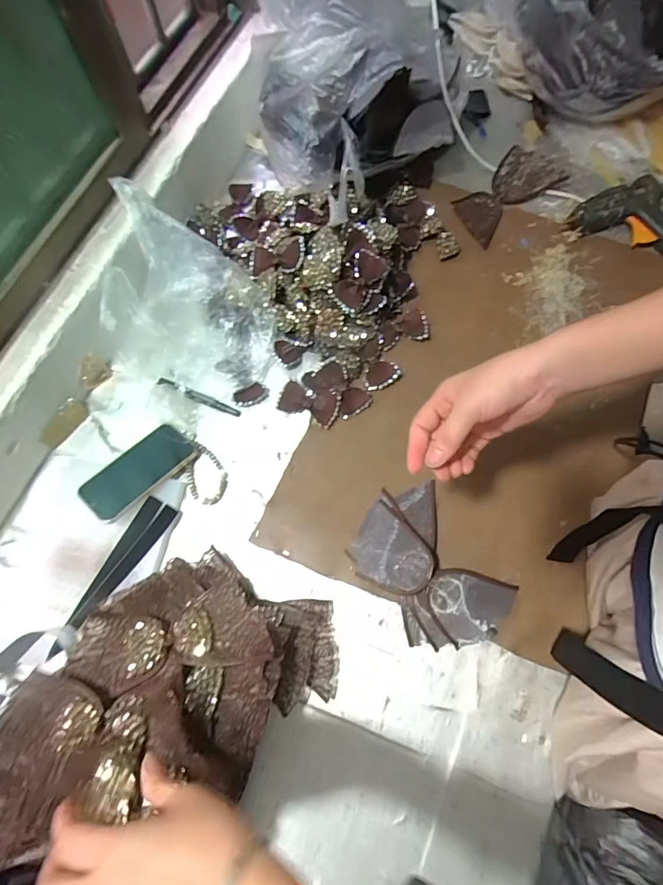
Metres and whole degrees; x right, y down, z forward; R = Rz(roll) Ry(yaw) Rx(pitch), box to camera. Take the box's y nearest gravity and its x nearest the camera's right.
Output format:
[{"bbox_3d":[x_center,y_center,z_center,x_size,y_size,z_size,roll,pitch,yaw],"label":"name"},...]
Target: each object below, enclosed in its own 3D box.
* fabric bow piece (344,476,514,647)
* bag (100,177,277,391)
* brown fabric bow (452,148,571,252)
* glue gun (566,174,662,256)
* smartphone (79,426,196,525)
[{"bbox_3d":[0.126,0.164,0.579,0.146,0.039,0.212,-33,75,-9],"label":"fabric bow piece"},{"bbox_3d":[-0.208,-0.212,0.666,0.239,0.119,0.244,13,73,5],"label":"bag"},{"bbox_3d":[0.309,-0.442,0.777,0.205,0.032,0.099,-40,76,-11],"label":"brown fabric bow"},{"bbox_3d":[0.518,-0.387,0.749,0.207,0.048,0.131,21,74,8],"label":"glue gun"},{"bbox_3d":[-0.269,0.040,0.620,0.065,0.008,0.153,47,66,0],"label":"smartphone"}]

